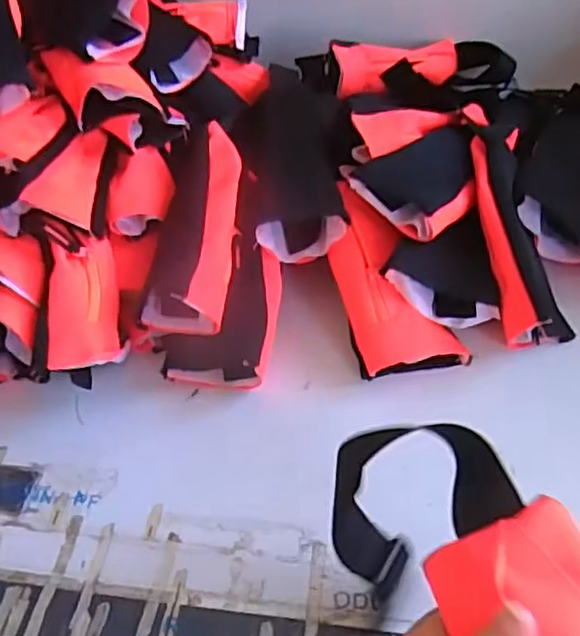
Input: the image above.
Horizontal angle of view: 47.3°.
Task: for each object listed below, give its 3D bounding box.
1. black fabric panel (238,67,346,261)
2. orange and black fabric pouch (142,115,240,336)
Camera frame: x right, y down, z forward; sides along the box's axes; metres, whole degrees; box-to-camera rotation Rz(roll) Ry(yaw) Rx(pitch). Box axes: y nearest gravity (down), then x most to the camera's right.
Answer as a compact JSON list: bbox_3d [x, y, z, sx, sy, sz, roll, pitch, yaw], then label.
[{"bbox_3d":[0.002,-0.169,0.686,0.095,0.031,0.227,-6,69,-1],"label":"black fabric panel"},{"bbox_3d":[-0.092,-0.097,0.643,0.081,0.054,0.230,0,63,4],"label":"orange and black fabric pouch"}]

